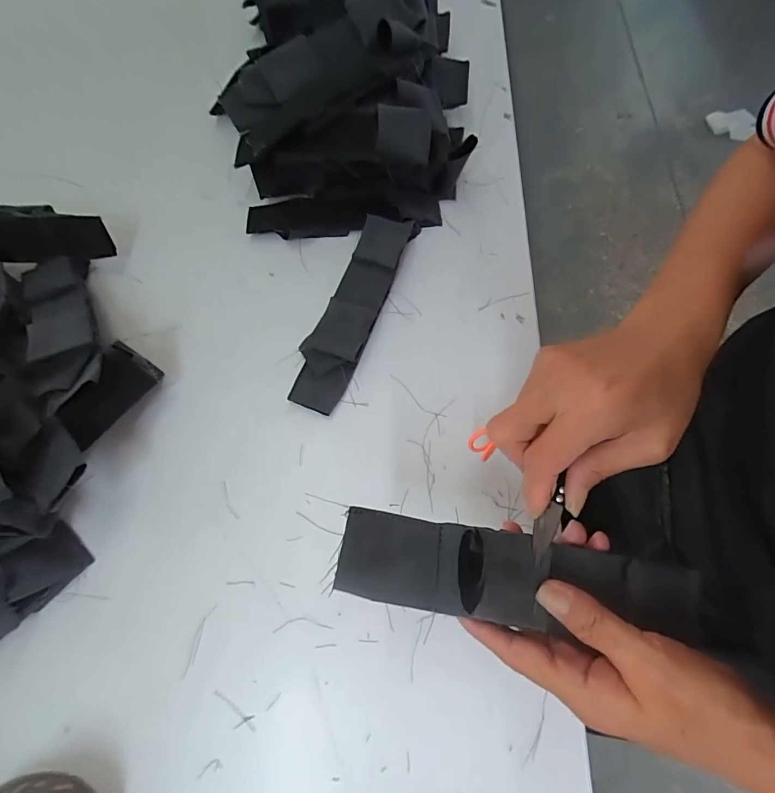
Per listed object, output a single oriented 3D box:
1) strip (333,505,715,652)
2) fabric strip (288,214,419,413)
[{"bbox_3d":[0.070,0.092,0.216,0.188,0.028,0.044,7,70,0],"label":"strip"},{"bbox_3d":[-0.030,-0.083,0.392,0.047,0.029,0.201,21,71,10],"label":"fabric strip"}]

